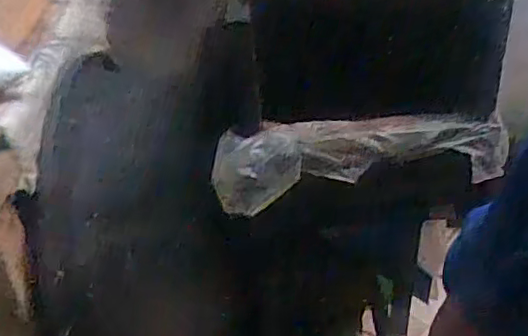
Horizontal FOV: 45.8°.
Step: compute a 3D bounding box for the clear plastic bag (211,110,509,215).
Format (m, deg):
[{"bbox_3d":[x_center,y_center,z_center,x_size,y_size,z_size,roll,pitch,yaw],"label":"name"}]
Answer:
[{"bbox_3d":[0.138,-0.022,0.924,0.420,0.110,0.063,-5,39,-1],"label":"clear plastic bag"}]

